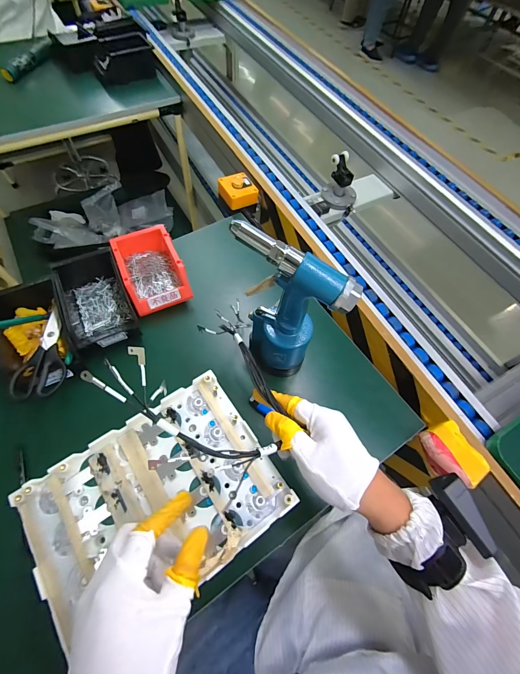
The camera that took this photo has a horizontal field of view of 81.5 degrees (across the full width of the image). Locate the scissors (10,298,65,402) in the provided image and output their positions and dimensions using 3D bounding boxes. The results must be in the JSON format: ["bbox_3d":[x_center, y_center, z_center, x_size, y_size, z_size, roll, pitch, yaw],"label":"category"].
[{"bbox_3d":[-0.347,0.018,0.495,0.074,0.015,0.182,-3,53,-9],"label":"scissors"}]

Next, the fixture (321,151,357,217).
[{"bbox_3d":[0.236,-0.434,0.866,0.106,0.117,0.101,19,63,7],"label":"fixture"}]

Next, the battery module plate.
[{"bbox_3d":[-0.106,0.167,0.312,0.230,0.017,0.170,-32,69,-18],"label":"battery module plate"}]

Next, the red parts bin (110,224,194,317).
[{"bbox_3d":[-0.208,-0.128,0.592,0.106,0.083,0.161,-23,66,-14],"label":"red parts bin"}]

